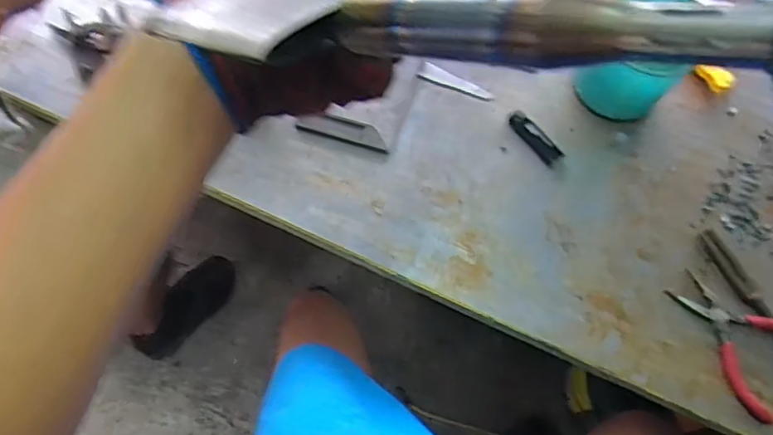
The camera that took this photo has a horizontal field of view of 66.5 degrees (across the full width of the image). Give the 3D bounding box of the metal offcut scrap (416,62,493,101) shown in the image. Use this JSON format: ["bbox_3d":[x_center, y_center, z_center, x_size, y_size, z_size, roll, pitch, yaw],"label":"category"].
[{"bbox_3d":[0.085,-0.163,0.711,0.091,0.004,0.024,21,67,6],"label":"metal offcut scrap"}]

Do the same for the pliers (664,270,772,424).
[{"bbox_3d":[0.347,0.115,0.579,0.097,0.026,0.139,-37,73,-17],"label":"pliers"}]

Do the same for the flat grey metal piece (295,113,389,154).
[{"bbox_3d":[-0.048,-0.100,0.666,0.103,0.009,0.029,14,66,3],"label":"flat grey metal piece"}]

